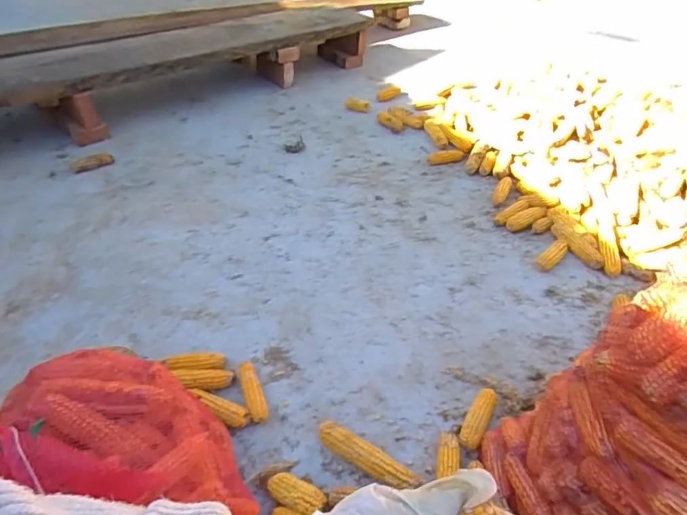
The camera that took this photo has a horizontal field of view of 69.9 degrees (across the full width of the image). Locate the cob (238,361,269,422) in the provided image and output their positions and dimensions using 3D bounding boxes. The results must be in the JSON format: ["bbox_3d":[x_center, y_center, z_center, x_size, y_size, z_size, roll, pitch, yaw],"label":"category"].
[{"bbox_3d":[-0.176,0.259,0.950,0.040,0.032,0.133,-9,43,-19],"label":"cob"}]

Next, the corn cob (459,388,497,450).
[{"bbox_3d":[0.259,0.312,0.951,0.041,0.048,0.127,24,44,20],"label":"corn cob"}]

